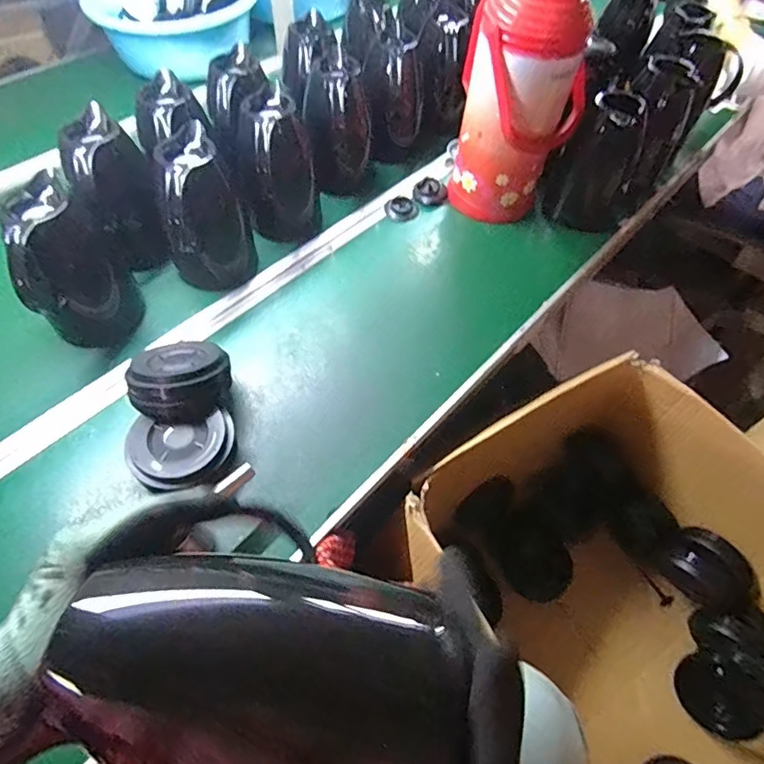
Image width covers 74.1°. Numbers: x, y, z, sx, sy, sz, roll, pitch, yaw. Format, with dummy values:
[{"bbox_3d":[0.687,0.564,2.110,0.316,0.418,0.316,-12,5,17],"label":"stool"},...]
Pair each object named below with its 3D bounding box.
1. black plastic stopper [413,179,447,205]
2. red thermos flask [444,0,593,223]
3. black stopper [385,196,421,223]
[{"bbox_3d":[0.089,-0.347,0.925,0.060,0.032,0.038,8,56,4],"label":"black plastic stopper"},{"bbox_3d":[0.214,-0.435,0.781,0.147,0.360,0.138,39,63,23],"label":"red thermos flask"},{"bbox_3d":[0.037,-0.311,0.910,0.060,0.021,0.051,4,55,2],"label":"black stopper"}]

